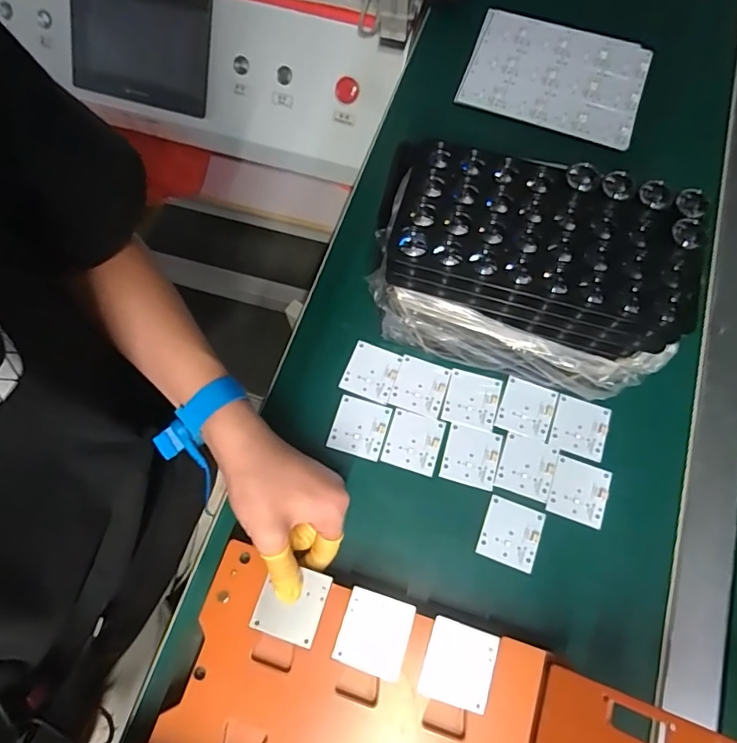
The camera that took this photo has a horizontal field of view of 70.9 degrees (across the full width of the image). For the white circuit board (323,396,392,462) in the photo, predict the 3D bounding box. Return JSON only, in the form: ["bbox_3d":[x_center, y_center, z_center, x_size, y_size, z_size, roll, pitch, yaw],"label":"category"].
[{"bbox_3d":[-0.008,0.047,0.436,0.044,0.004,0.047,16,71,5],"label":"white circuit board"}]

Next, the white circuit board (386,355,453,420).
[{"bbox_3d":[0.045,0.013,0.446,0.045,0.004,0.047,17,71,5],"label":"white circuit board"}]

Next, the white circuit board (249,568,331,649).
[{"bbox_3d":[-0.053,0.160,0.358,0.044,0.004,0.047,17,71,9],"label":"white circuit board"}]

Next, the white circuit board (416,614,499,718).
[{"bbox_3d":[0.060,0.195,0.343,0.044,0.004,0.048,17,71,6],"label":"white circuit board"}]

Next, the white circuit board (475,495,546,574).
[{"bbox_3d":[0.112,0.127,0.406,0.043,0.004,0.047,20,71,7],"label":"white circuit board"}]

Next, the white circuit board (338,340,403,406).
[{"bbox_3d":[0.003,0.000,0.452,0.044,0.004,0.048,20,71,7],"label":"white circuit board"}]

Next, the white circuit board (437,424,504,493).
[{"bbox_3d":[0.085,0.070,0.427,0.044,0.004,0.047,15,71,5],"label":"white circuit board"}]

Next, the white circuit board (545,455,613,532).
[{"bbox_3d":[0.170,0.097,0.418,0.043,0.004,0.047,19,71,6],"label":"white circuit board"}]

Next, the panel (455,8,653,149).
[{"bbox_3d":[0.198,-0.319,0.548,0.179,0.007,0.155,19,71,6],"label":"panel"}]

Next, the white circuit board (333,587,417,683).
[{"bbox_3d":[0.004,0.177,0.351,0.046,0.004,0.048,18,71,6],"label":"white circuit board"}]

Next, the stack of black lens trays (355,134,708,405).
[{"bbox_3d":[0.110,-0.067,0.398,0.220,0.152,0.112,19,71,6],"label":"stack of black lens trays"}]

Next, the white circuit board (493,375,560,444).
[{"bbox_3d":[0.135,0.031,0.440,0.044,0.004,0.047,21,71,7],"label":"white circuit board"}]

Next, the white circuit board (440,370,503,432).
[{"bbox_3d":[0.088,0.024,0.443,0.045,0.004,0.046,16,71,5],"label":"white circuit board"}]

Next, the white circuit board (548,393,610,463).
[{"bbox_3d":[0.177,0.046,0.433,0.045,0.004,0.047,18,71,6],"label":"white circuit board"}]

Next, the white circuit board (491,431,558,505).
[{"bbox_3d":[0.130,0.078,0.424,0.044,0.004,0.047,19,71,6],"label":"white circuit board"}]

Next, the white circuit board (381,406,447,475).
[{"bbox_3d":[0.037,0.059,0.432,0.045,0.004,0.047,16,71,5],"label":"white circuit board"}]

